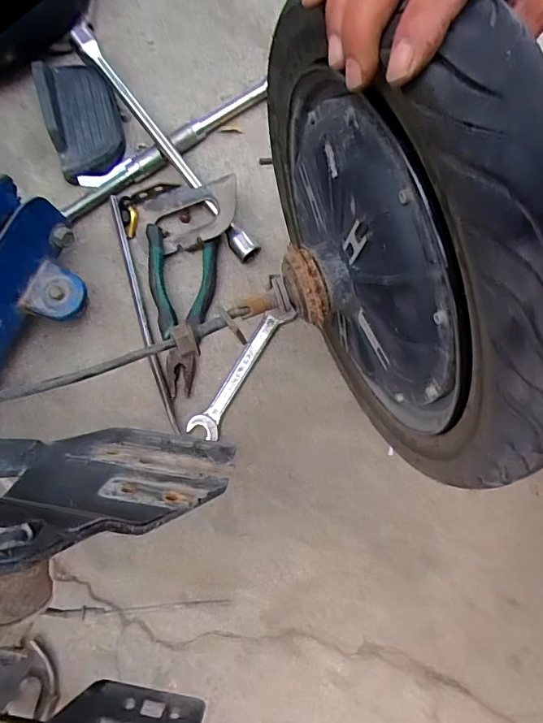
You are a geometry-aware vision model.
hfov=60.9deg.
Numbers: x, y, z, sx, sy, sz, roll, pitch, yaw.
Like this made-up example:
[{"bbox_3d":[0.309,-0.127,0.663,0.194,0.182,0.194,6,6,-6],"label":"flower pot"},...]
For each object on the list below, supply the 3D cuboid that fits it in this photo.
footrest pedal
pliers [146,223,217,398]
[{"bbox_3d":[-0.220,-0.292,0.538,0.079,0.048,0.149,-16,77,-3],"label":"footrest pedal"},{"bbox_3d":[-0.092,-0.062,0.508,0.075,0.024,0.187,-8,77,-1],"label":"pliers"}]

